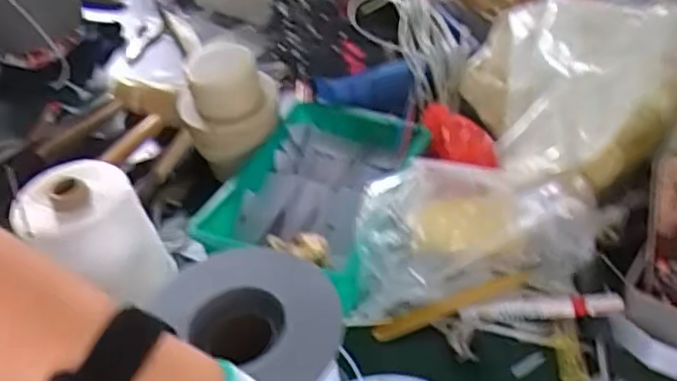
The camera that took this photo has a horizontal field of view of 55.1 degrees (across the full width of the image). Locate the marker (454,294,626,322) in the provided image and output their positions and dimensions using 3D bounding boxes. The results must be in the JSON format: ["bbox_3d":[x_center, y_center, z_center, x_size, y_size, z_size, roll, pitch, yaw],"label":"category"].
[{"bbox_3d":[0.185,0.109,0.601,0.141,0.019,0.021,-8,41,20],"label":"marker"}]

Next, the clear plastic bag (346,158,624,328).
[{"bbox_3d":[0.137,0.043,0.620,0.246,0.128,0.074,-7,43,1],"label":"clear plastic bag"}]

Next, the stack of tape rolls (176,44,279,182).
[{"bbox_3d":[-0.128,-0.097,0.763,0.107,0.116,0.089,-14,43,-7],"label":"stack of tape rolls"}]

